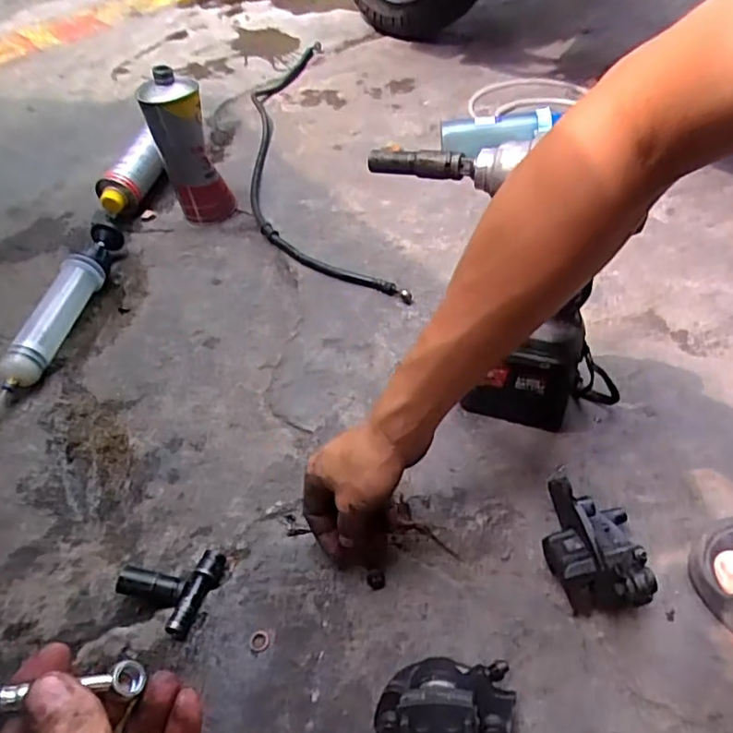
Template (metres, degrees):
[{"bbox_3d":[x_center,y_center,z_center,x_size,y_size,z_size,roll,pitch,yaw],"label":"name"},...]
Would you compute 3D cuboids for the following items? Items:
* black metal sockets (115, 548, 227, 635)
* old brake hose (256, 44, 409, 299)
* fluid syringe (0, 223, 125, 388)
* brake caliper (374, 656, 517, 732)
[{"bbox_3d":[-0.173,0.188,0.531,0.077,0.024,0.072,17,52,19],"label":"black metal sockets"},{"bbox_3d":[-0.109,-0.351,0.991,0.184,0.054,0.754,-12,49,-5],"label":"old brake hose"},{"bbox_3d":[-0.385,-0.083,0.772,0.047,0.053,0.272,6,49,11],"label":"fluid syringe"},{"bbox_3d":[0.056,0.250,0.413,0.097,0.074,0.088,-7,48,0],"label":"brake caliper"}]

